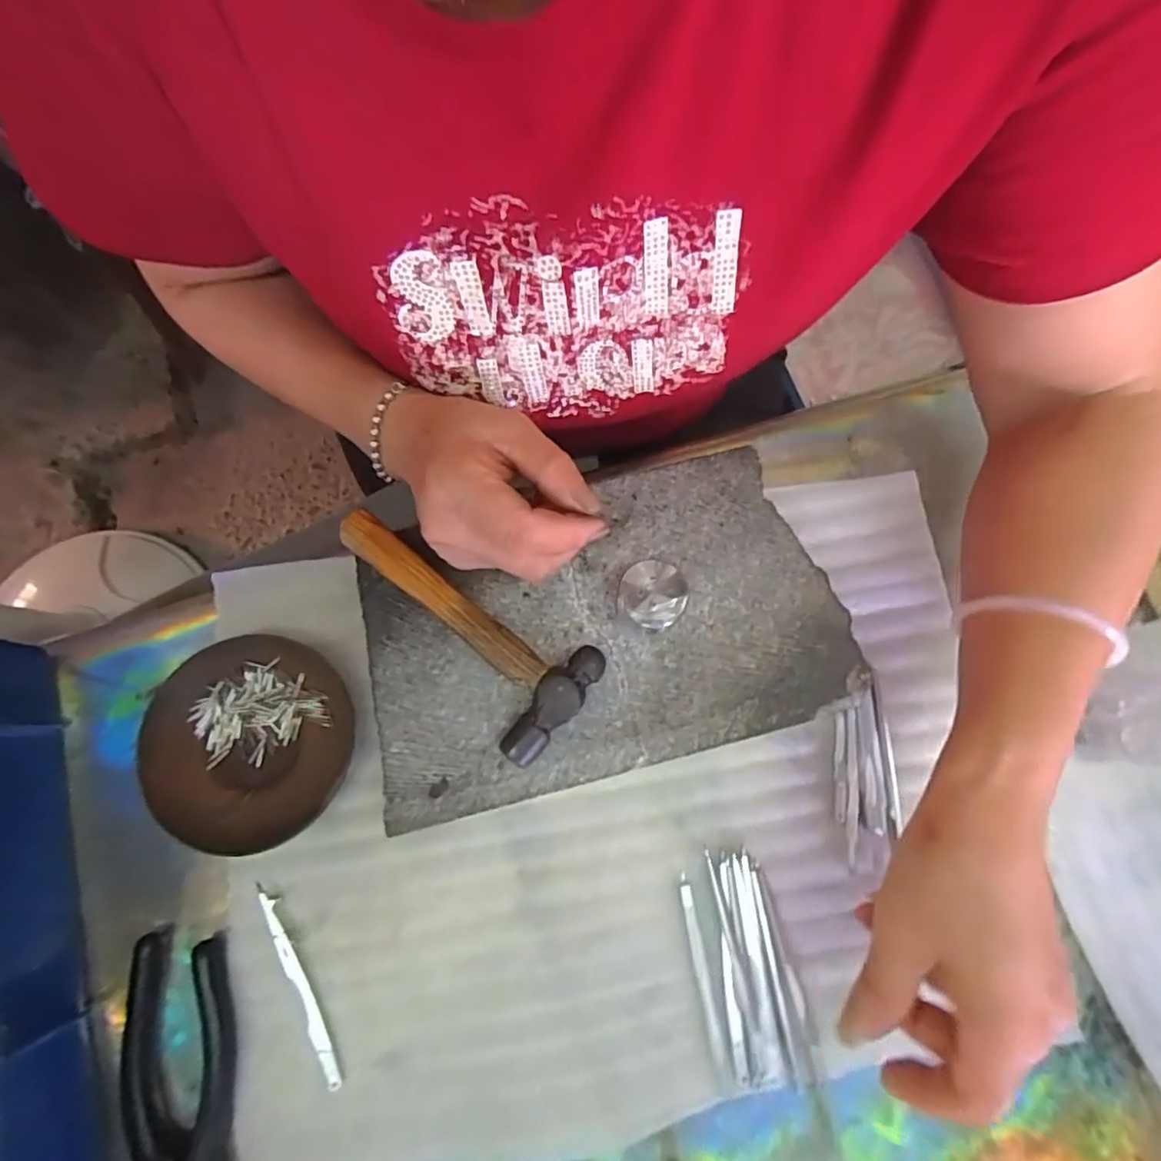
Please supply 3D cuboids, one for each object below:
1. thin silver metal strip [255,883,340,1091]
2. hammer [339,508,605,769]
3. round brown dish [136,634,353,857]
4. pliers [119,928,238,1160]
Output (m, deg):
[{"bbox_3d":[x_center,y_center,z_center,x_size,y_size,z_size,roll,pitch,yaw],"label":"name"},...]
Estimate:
[{"bbox_3d":[-0.148,0.211,0.317,0.010,0.007,0.105,-26,77,-6],"label":"thin silver metal strip"},{"bbox_3d":[-0.061,0.016,0.305,0.152,0.022,0.061,42,79,10],"label":"hammer"},{"bbox_3d":[-0.188,0.090,0.346,0.109,0.016,0.116,0,75,0],"label":"round brown dish"},{"bbox_3d":[-0.198,0.263,0.300,0.046,0.016,0.162,-10,76,-2],"label":"pliers"}]

